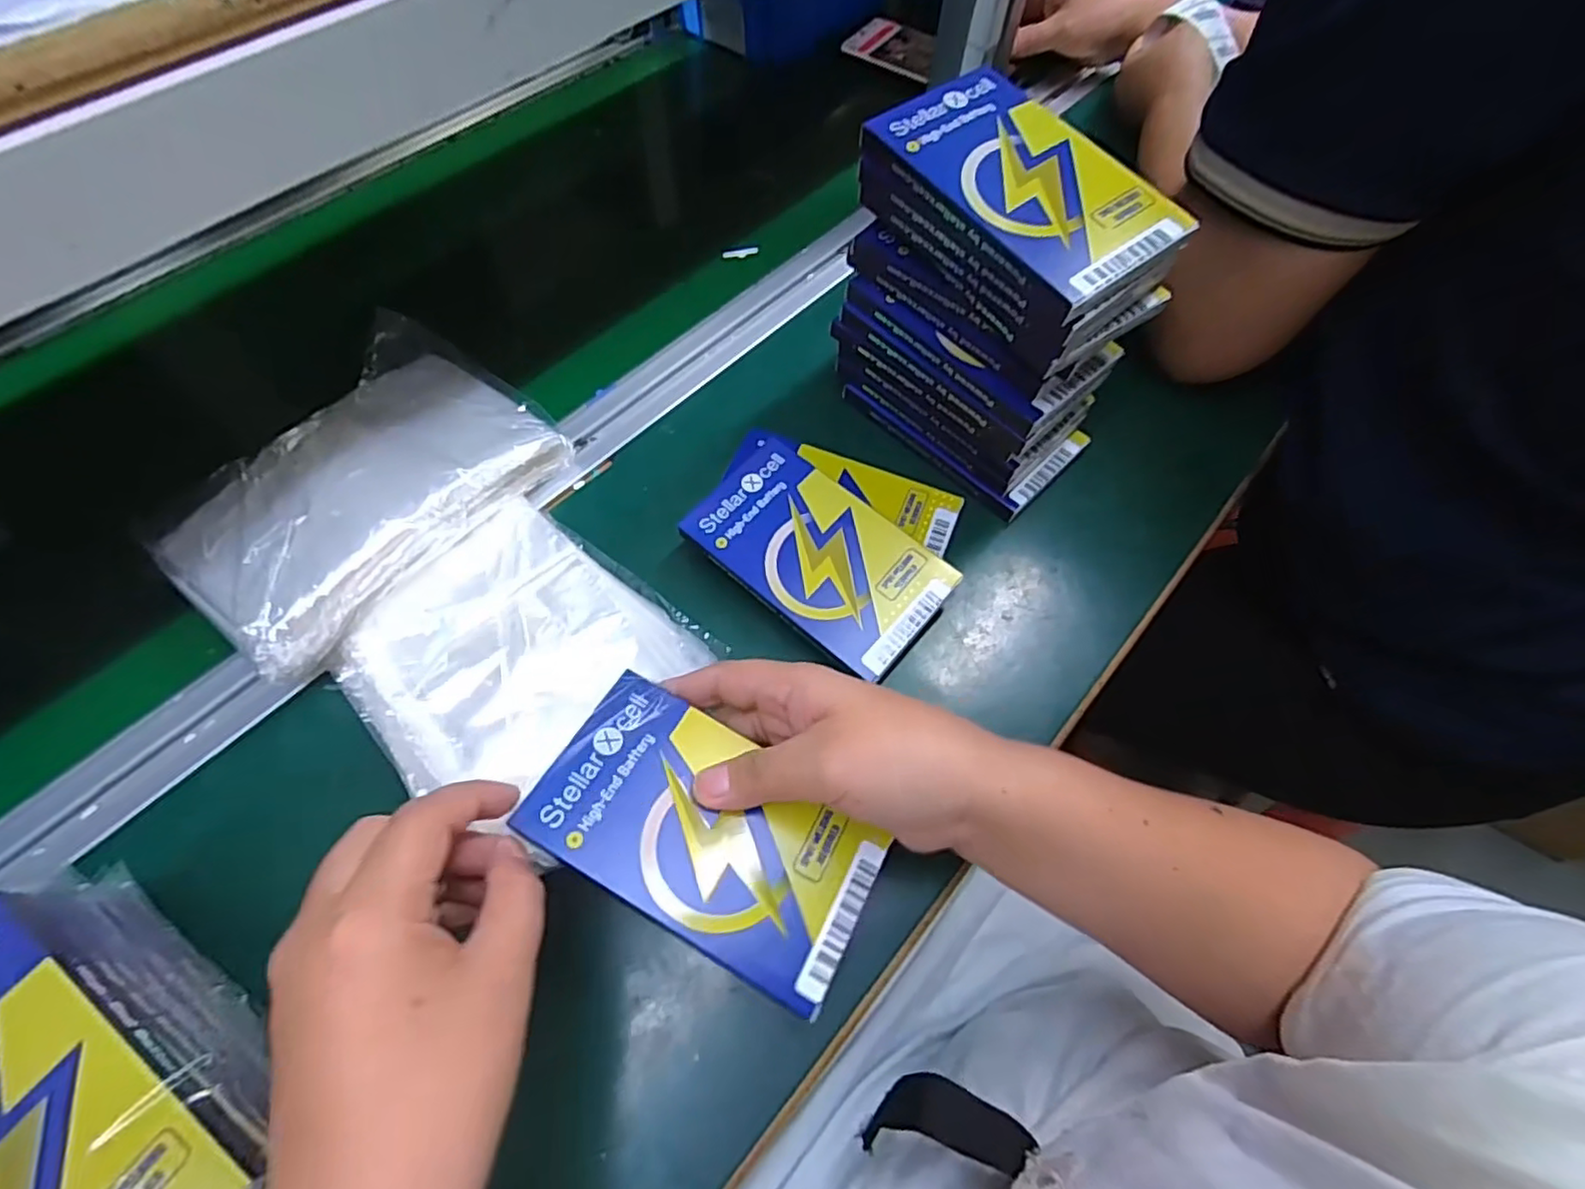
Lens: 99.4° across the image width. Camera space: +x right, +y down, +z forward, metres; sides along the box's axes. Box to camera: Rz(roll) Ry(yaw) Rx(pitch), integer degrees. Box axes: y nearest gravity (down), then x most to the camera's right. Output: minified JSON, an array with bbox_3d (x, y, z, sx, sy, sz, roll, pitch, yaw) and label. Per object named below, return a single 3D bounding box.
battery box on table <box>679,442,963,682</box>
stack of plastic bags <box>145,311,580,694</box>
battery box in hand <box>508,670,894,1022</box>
[{"bbox_3d":[0.014,-0.021,0.357,0.131,0.017,0.076,38,68,17],"label":"battery box on table"},{"bbox_3d":[-0.232,-0.060,0.364,0.127,0.041,0.184,32,66,15],"label":"stack of plastic bags"},{"bbox_3d":[-0.033,0.092,0.265,0.131,0.018,0.074,28,65,13],"label":"battery box in hand"}]

